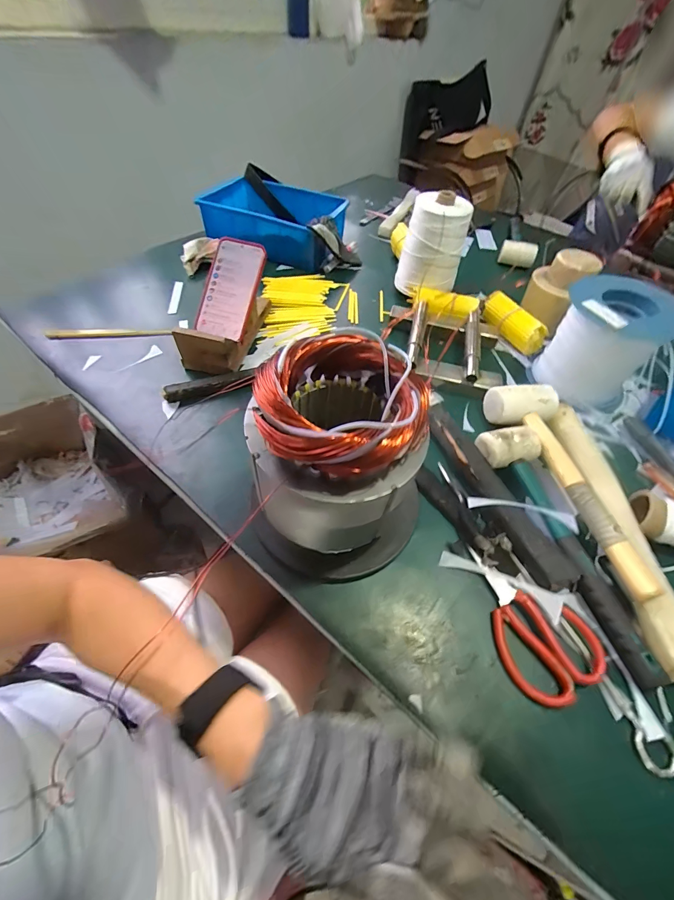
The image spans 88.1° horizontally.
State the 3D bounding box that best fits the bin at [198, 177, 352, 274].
[{"bbox_3d":[-0.136,-0.517,0.805,0.271,0.111,0.209,16,53,8],"label":"bin"}]

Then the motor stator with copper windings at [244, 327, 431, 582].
[{"bbox_3d":[0.006,0.019,0.329,0.141,0.188,0.146,2,53,-3],"label":"motor stator with copper windings"}]

